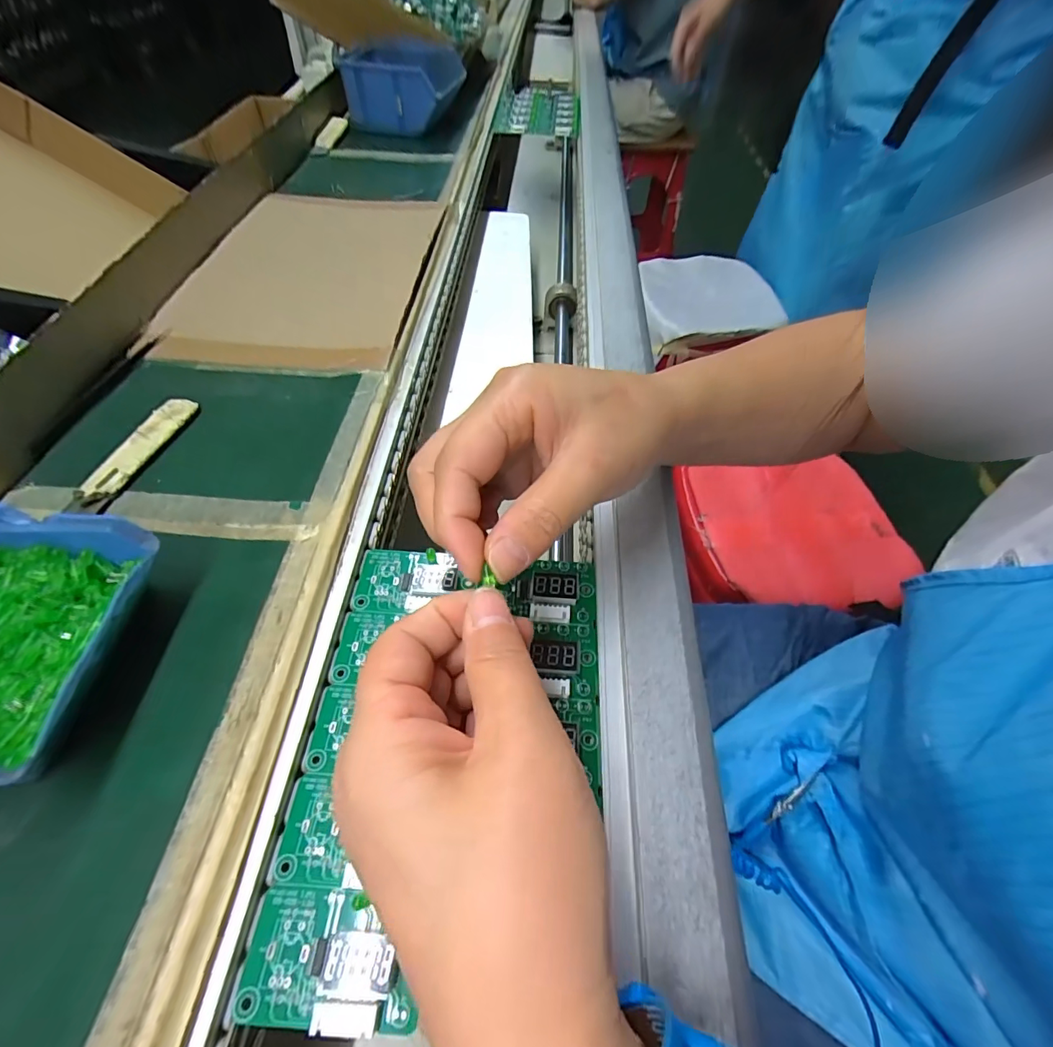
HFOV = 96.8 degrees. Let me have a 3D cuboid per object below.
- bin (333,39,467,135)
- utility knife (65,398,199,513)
[{"bbox_3d":[-0.164,-0.611,0.650,0.152,0.067,0.165,1,55,0],"label":"bin"},{"bbox_3d":[-0.233,-0.043,0.280,0.025,0.008,0.091,8,55,5],"label":"utility knife"}]

